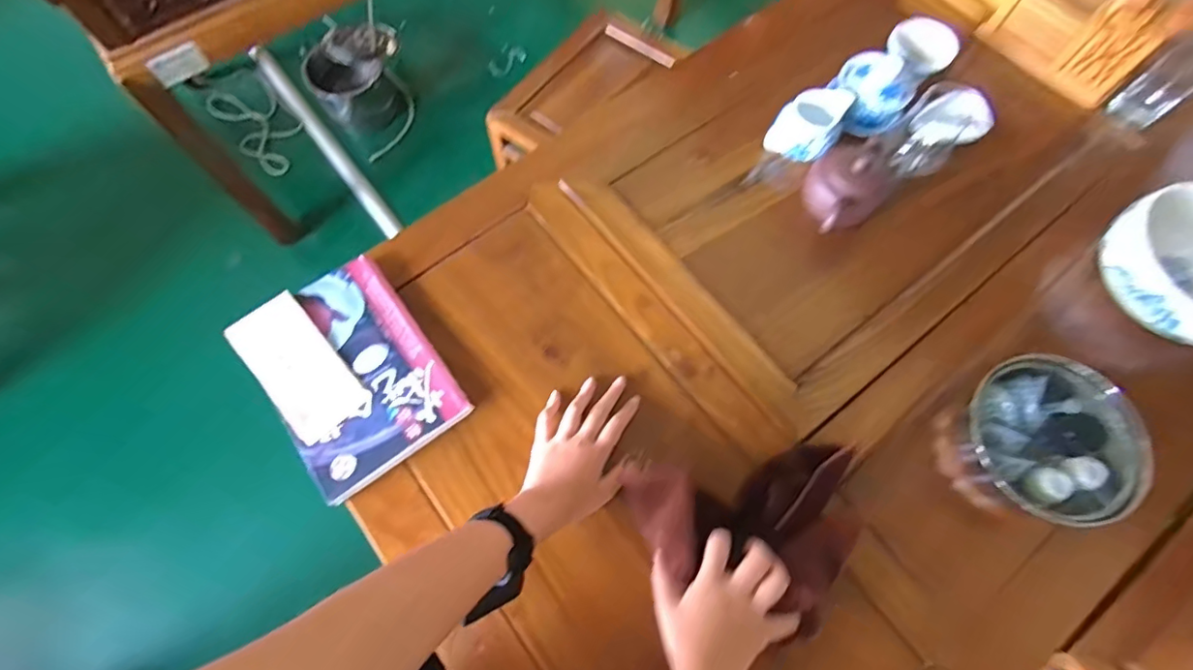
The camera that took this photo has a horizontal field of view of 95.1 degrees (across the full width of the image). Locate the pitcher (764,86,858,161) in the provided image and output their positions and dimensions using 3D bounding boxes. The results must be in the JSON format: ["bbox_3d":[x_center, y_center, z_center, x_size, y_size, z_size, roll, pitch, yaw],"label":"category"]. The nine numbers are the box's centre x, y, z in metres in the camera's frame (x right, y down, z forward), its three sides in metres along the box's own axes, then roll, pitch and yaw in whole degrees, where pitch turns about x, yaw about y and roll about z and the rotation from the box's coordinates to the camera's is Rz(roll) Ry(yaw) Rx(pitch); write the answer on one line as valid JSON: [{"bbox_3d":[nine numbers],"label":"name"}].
[{"bbox_3d":[0.269,-0.266,0.699,0.074,0.067,0.090,31,72,9],"label":"pitcher"}]

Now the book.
[{"bbox_3d":[-0.273,0.040,0.602,0.171,0.021,0.234,-36,75,-14],"label":"book"}]

